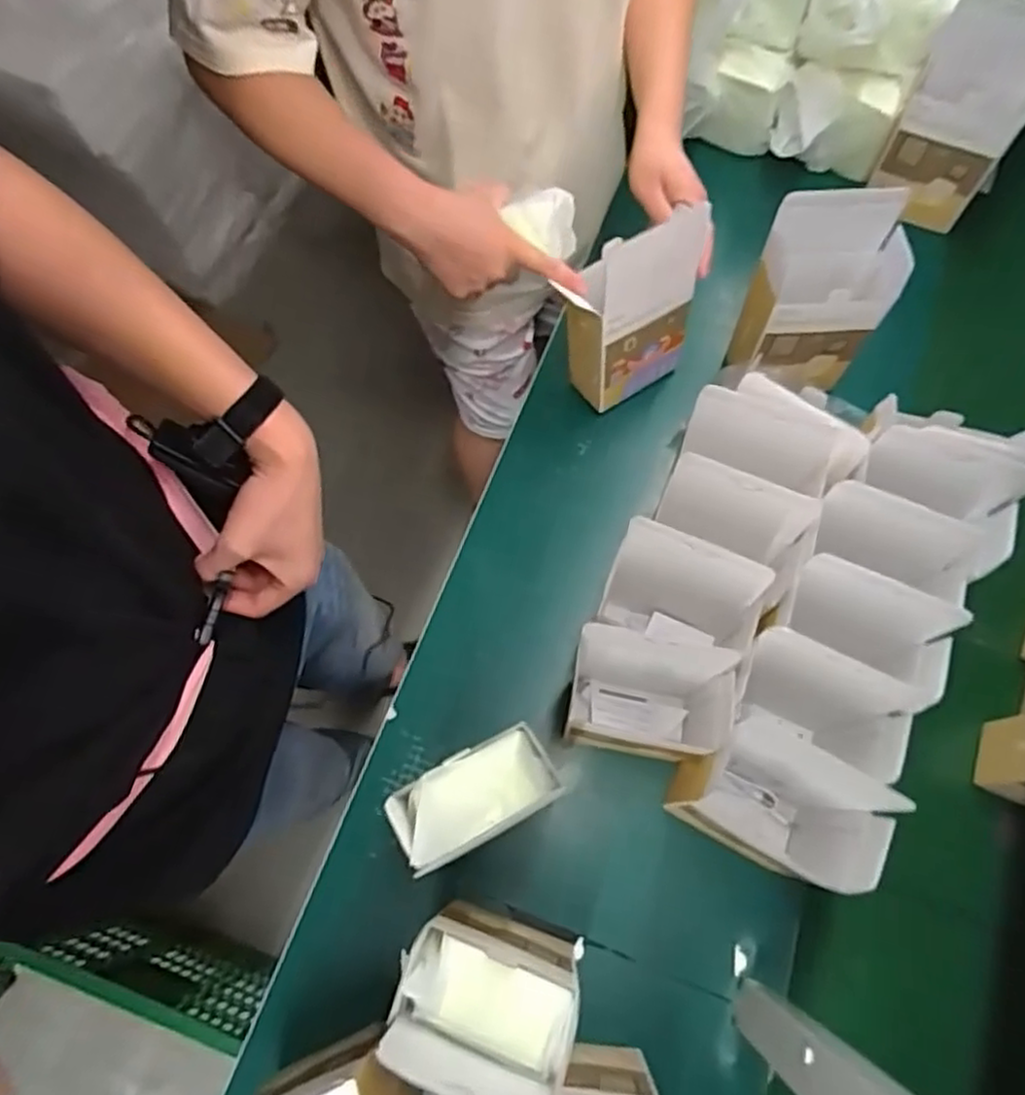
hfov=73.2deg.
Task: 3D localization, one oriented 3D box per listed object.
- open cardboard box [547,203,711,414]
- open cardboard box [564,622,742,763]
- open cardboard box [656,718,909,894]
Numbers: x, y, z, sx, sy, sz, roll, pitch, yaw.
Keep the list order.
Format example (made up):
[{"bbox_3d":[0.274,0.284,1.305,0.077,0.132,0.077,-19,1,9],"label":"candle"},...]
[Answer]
[{"bbox_3d":[0.127,-0.255,0.758,0.137,0.240,0.077,-29,71,-9],"label":"open cardboard box"},{"bbox_3d":[0.121,0.133,0.616,0.129,0.235,0.070,11,70,6],"label":"open cardboard box"},{"bbox_3d":[0.215,0.213,0.577,0.128,0.203,0.080,29,73,12],"label":"open cardboard box"}]

